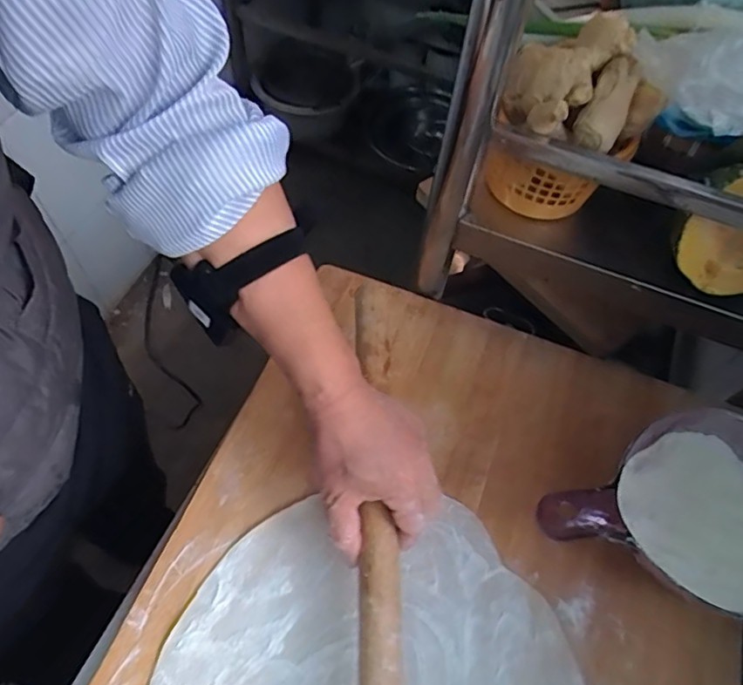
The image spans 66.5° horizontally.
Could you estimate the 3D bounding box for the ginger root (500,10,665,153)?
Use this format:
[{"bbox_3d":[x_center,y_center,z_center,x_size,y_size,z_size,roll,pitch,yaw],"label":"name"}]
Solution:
[{"bbox_3d":[0.158,-0.198,0.436,0.083,0.064,0.099,-17,63,-14],"label":"ginger root"}]

